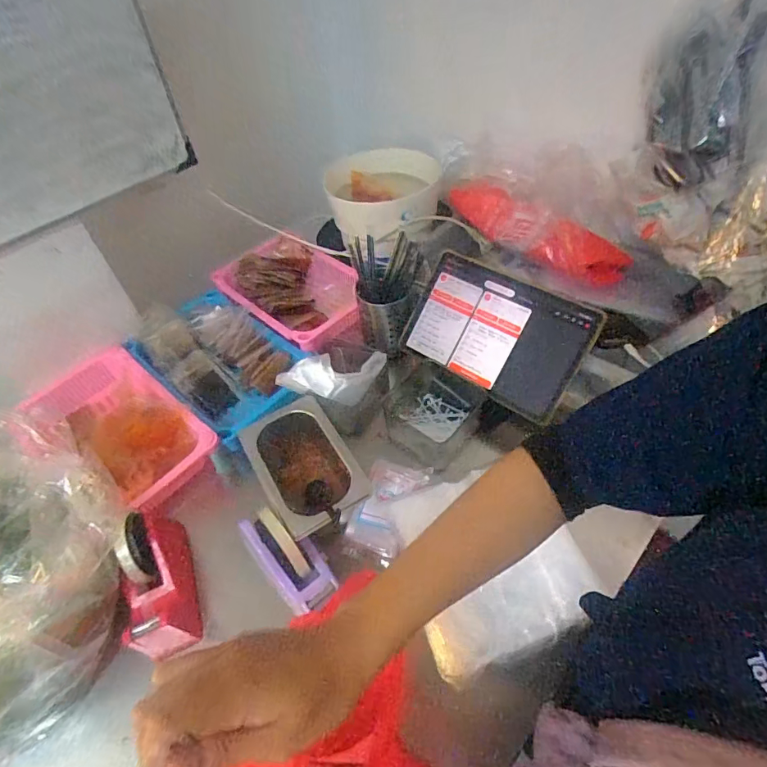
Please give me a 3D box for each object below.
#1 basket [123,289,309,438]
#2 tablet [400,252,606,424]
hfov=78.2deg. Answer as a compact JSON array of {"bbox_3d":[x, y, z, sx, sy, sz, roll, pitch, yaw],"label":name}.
[{"bbox_3d":[-0.244,-0.025,0.755,0.306,0.090,0.187,33,61,28],"label":"basket"},{"bbox_3d":[0.152,-0.072,0.661,0.244,0.160,0.017,29,15,22],"label":"tablet"}]

